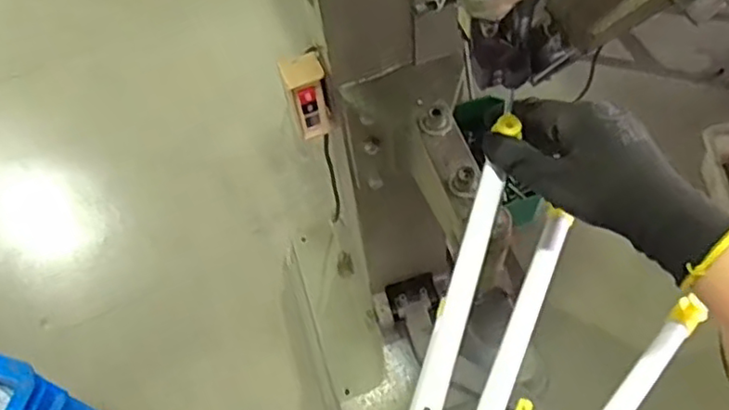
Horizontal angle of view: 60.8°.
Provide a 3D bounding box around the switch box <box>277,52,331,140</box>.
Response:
[{"bbox_3d":[-0.073,-0.136,0.799,0.051,0.116,0.046,-12,58,-5],"label":"switch box"}]

